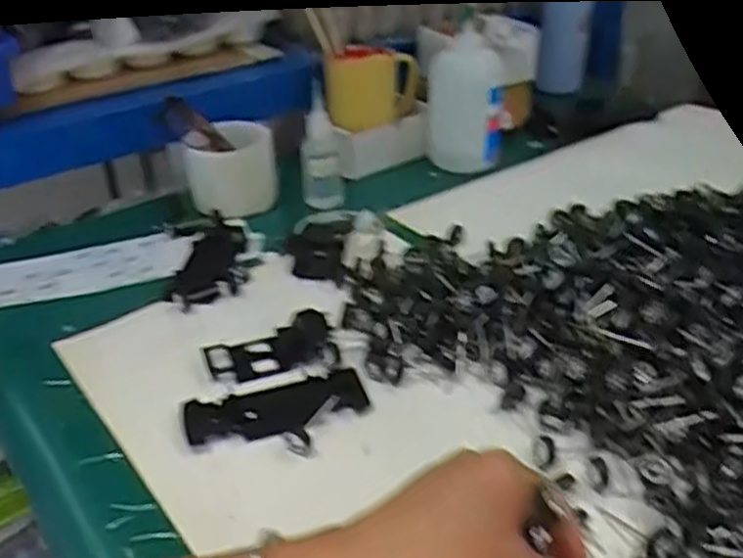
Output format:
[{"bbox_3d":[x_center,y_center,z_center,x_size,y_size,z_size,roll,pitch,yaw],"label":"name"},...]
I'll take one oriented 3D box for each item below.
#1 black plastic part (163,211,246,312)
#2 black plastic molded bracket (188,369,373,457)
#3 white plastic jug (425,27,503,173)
[{"bbox_3d":[-0.150,-0.019,0.684,0.071,0.018,0.140,-8,32,-9],"label":"black plastic part"},{"bbox_3d":[-0.061,0.092,0.508,0.122,0.010,0.067,-12,33,-15],"label":"black plastic molded bracket"},{"bbox_3d":[0.103,-0.200,0.834,0.073,0.143,0.085,5,33,12],"label":"white plastic jug"}]

